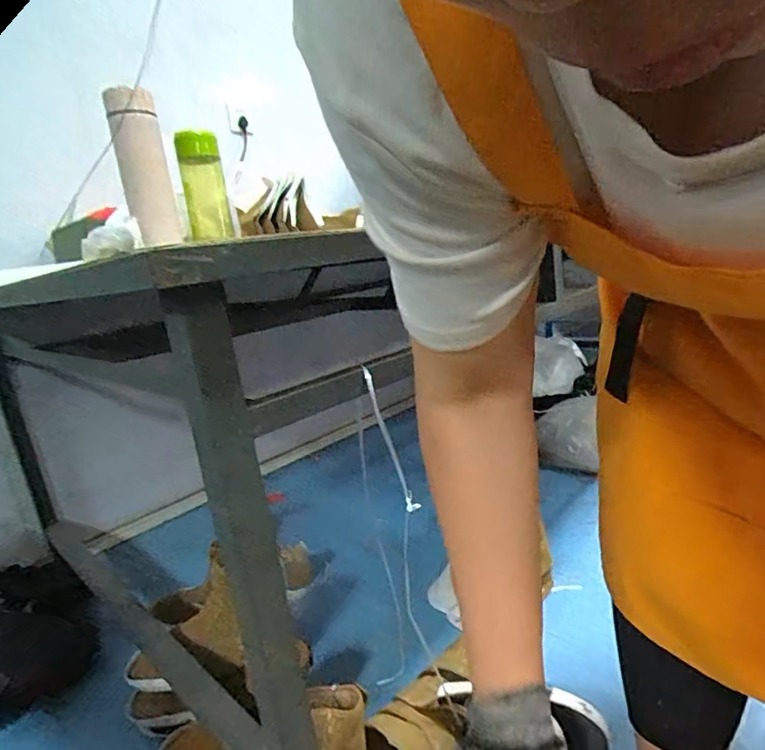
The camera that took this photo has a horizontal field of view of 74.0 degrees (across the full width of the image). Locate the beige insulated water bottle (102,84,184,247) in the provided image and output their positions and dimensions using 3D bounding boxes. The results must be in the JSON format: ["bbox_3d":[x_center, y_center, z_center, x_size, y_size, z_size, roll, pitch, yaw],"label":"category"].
[{"bbox_3d":[-0.323,-0.281,0.686,0.059,0.200,0.063,-12,14,-18],"label":"beige insulated water bottle"}]

